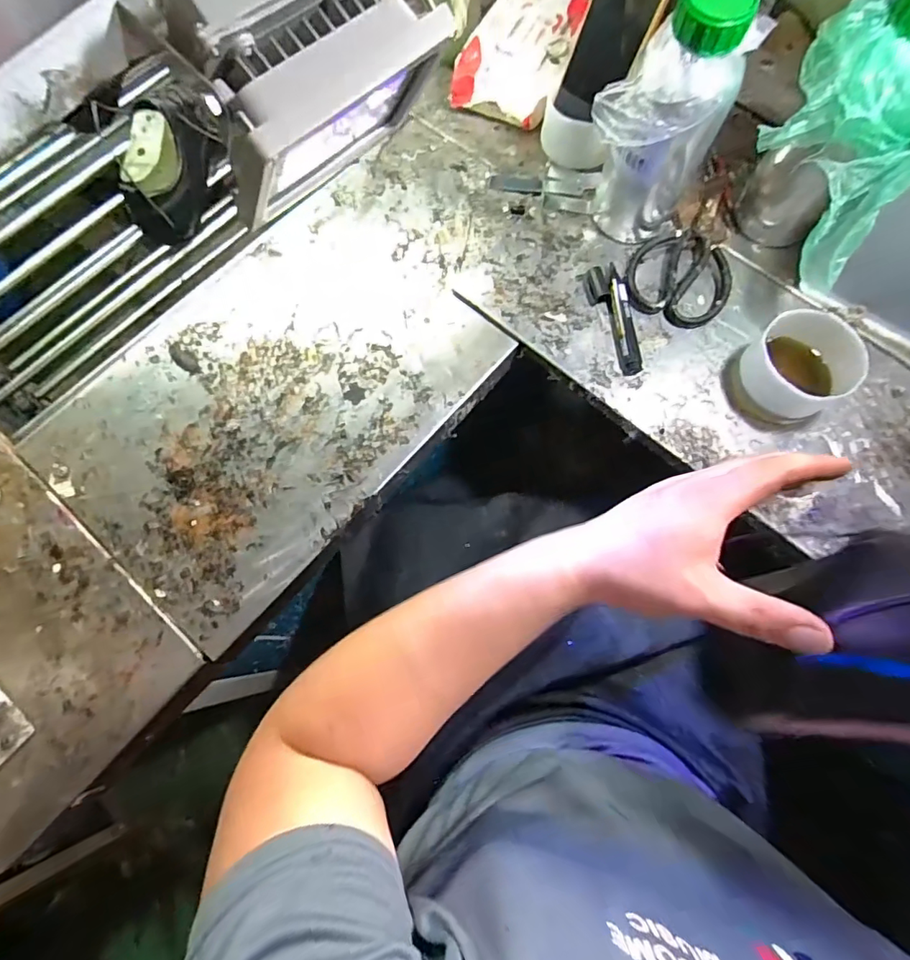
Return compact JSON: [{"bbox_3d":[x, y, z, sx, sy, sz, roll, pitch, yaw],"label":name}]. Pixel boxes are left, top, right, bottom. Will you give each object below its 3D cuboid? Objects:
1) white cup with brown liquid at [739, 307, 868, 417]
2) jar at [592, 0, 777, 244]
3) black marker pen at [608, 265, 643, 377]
[{"bbox_3d":[0.318,-0.104,0.475,0.080,0.066,0.085,0,72,1],"label":"white cup with brown liquid"},{"bbox_3d":[0.180,-0.305,0.455,0.094,0.224,0.089,0,72,1],"label":"jar"},{"bbox_3d":[0.171,-0.168,0.522,0.022,0.018,0.125,-6,72,-1],"label":"black marker pen"}]

